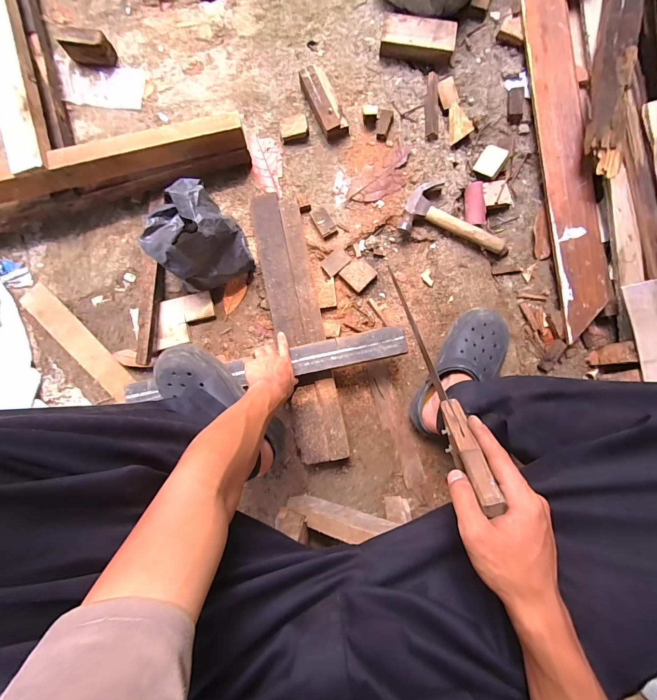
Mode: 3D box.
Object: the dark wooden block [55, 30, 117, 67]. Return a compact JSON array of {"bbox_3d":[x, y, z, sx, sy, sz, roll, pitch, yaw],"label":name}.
[{"bbox_3d":[-0.533,-0.670,0.783,0.100,0.066,0.046,9,88,3],"label":"dark wooden block"}]

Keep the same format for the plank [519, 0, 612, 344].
[{"bbox_3d":[0.480,-0.462,0.729,0.094,0.030,0.848,-7,87,12],"label":"plank"}]

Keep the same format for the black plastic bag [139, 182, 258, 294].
[{"bbox_3d":[-0.262,-0.223,0.693,0.165,0.164,0.182,-20,87,2],"label":"black plastic bag"}]

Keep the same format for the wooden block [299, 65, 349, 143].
[{"bbox_3d":[-0.009,-0.529,0.757,0.061,0.044,0.146,-28,87,1],"label":"wooden block"}]

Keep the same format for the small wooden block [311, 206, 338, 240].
[{"bbox_3d":[-0.009,-0.274,0.759,0.038,0.026,0.065,-28,87,1],"label":"small wooden block"}]

